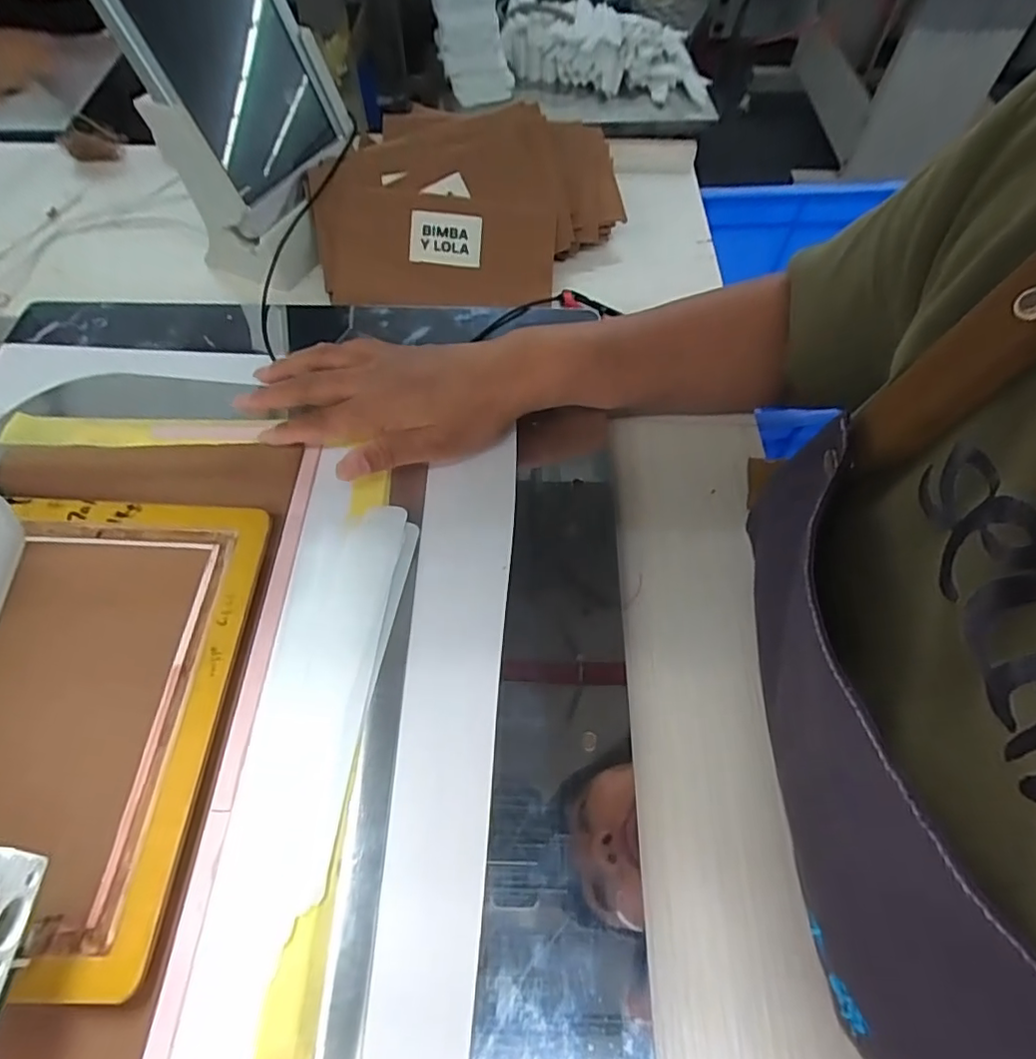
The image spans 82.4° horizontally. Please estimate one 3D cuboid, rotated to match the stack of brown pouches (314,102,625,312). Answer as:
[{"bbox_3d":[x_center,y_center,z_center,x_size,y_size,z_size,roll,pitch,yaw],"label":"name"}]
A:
[{"bbox_3d":[-0.040,-0.298,0.529,0.275,0.092,0.181,-10,60,-6],"label":"stack of brown pouches"}]

